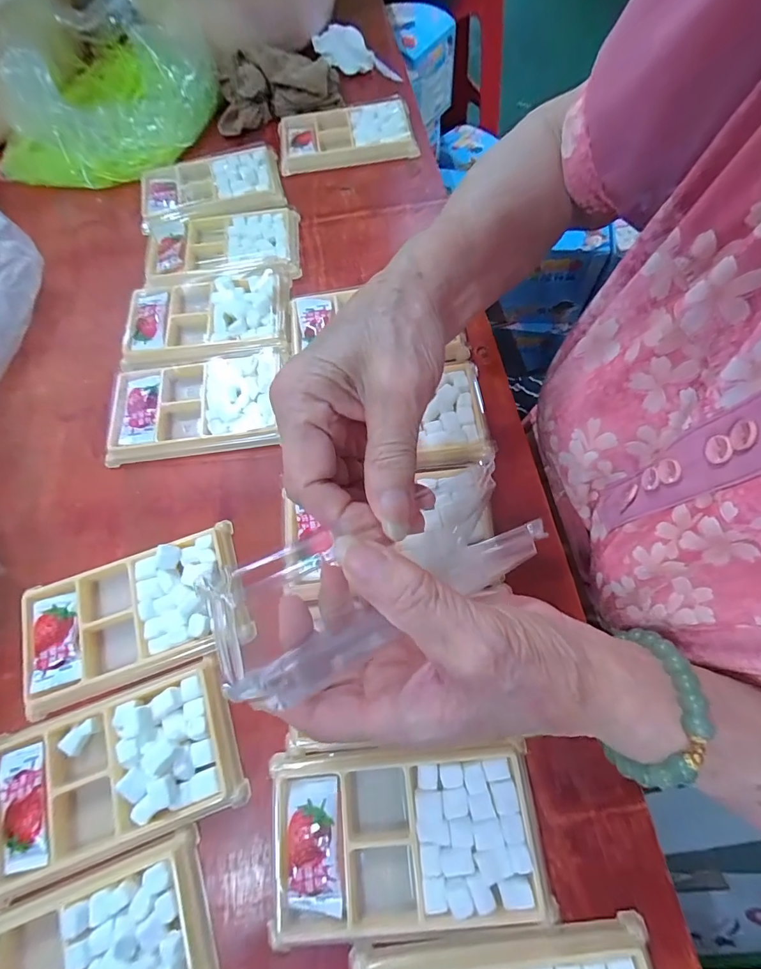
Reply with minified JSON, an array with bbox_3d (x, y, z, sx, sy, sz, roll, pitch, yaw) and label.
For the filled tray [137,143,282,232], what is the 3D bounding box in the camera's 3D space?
[{"bbox_3d":[-0.165,-0.289,0.415,0.135,0.014,0.082,-14,68,-3],"label":"filled tray"}]

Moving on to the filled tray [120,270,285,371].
[{"bbox_3d":[-0.143,-0.139,0.353,0.130,0.014,0.079,-7,68,0],"label":"filled tray"}]

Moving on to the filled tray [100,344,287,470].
[{"bbox_3d":[-0.137,-0.061,0.325,0.126,0.014,0.082,-6,68,0],"label":"filled tray"}]

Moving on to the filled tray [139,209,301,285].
[{"bbox_3d":[-0.143,-0.214,0.384,0.139,0.014,0.079,-6,68,0],"label":"filled tray"}]

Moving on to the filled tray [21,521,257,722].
[{"bbox_3d":[-0.153,0.079,0.267,0.130,0.016,0.078,-20,68,-6],"label":"filled tray"}]

